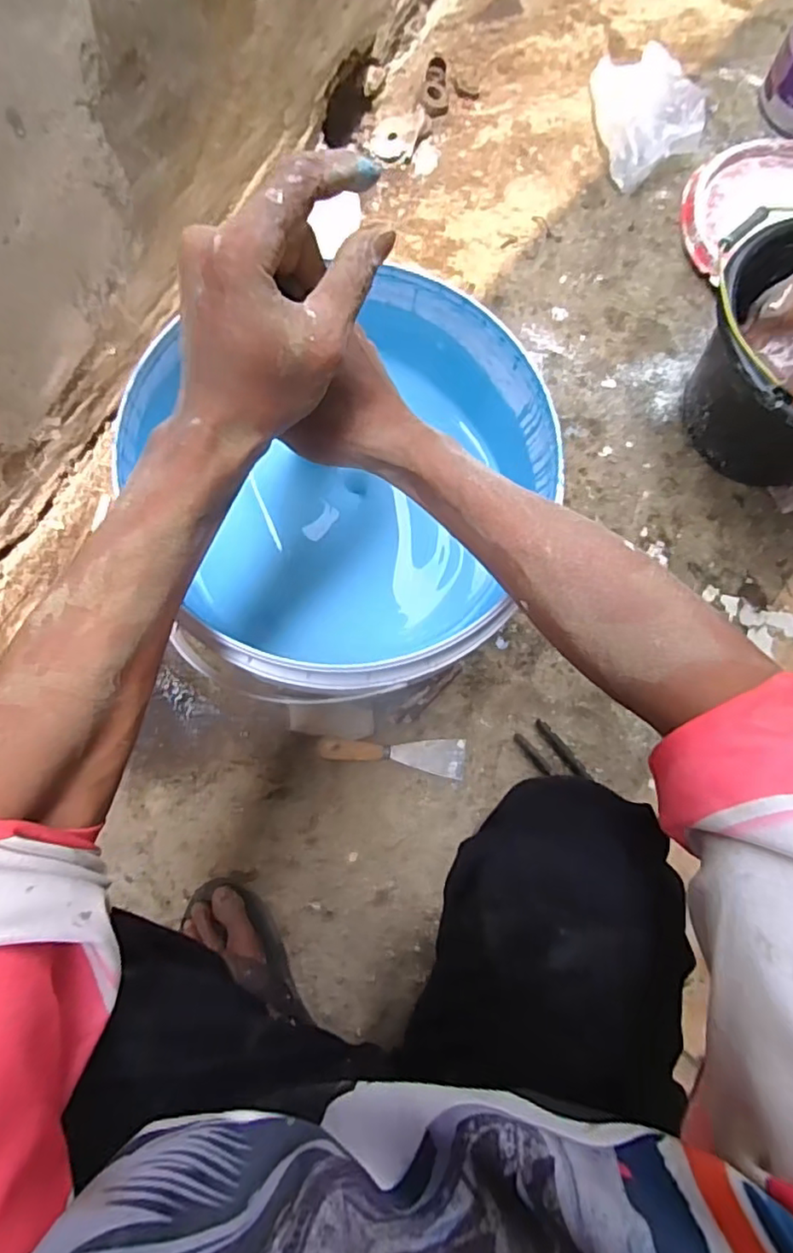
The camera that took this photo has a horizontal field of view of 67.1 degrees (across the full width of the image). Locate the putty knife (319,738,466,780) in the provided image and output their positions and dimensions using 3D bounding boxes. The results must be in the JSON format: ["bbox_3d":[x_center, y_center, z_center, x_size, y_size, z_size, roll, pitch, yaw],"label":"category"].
[{"bbox_3d":[-0.004,0.152,0.725,0.172,0.026,0.044,7,79,0],"label":"putty knife"}]

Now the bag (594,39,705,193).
[{"bbox_3d":[0.376,-0.794,0.901,0.120,0.076,0.245,-9,80,-3],"label":"bag"}]

